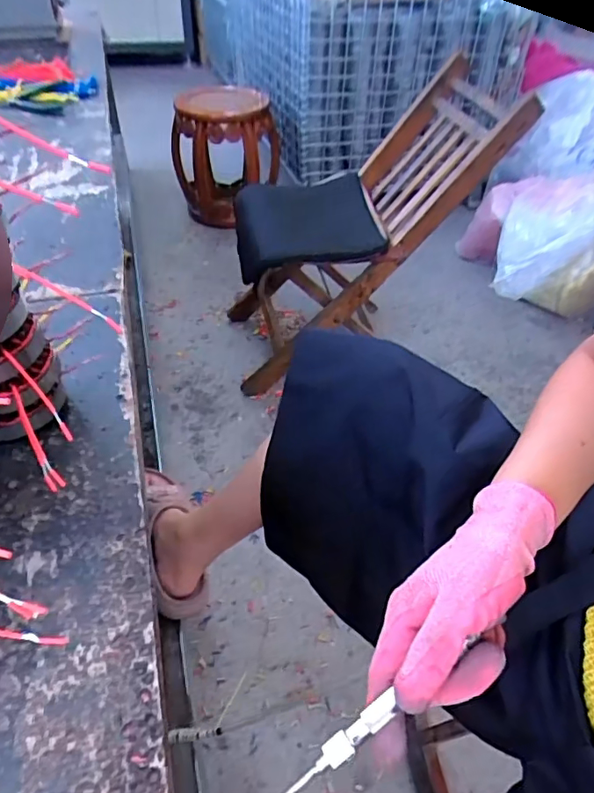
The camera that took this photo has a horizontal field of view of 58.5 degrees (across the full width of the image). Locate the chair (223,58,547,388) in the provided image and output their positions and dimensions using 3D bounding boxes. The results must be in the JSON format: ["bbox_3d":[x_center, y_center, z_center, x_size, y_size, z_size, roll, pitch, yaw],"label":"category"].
[{"bbox_3d":[0.125,-0.361,1.241,0.560,0.580,0.358,-11,45,-14],"label":"chair"}]

